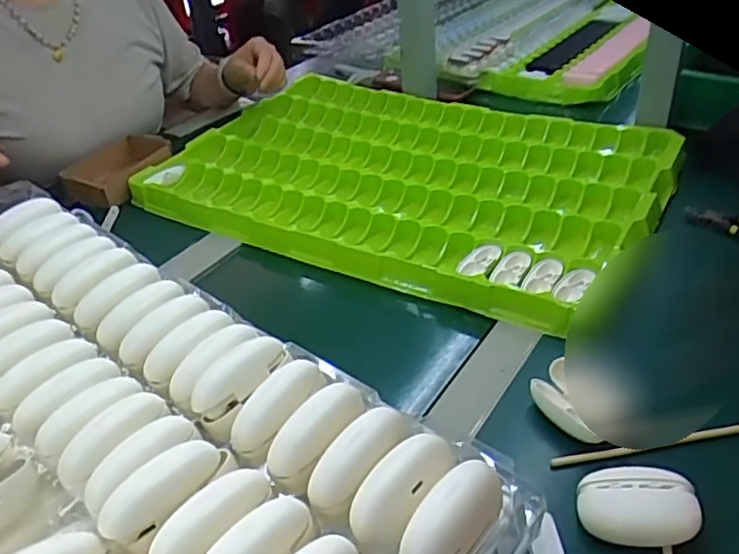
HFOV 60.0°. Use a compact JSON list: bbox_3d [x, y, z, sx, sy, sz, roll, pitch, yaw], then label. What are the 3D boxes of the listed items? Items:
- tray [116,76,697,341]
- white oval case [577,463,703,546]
[{"bbox_3d":[0.041,-0.134,0.802,0.574,0.043,0.404,19,42,30],"label":"tray"},{"bbox_3d":[0.166,0.145,0.399,0.068,0.033,0.042,9,38,19],"label":"white oval case"}]

